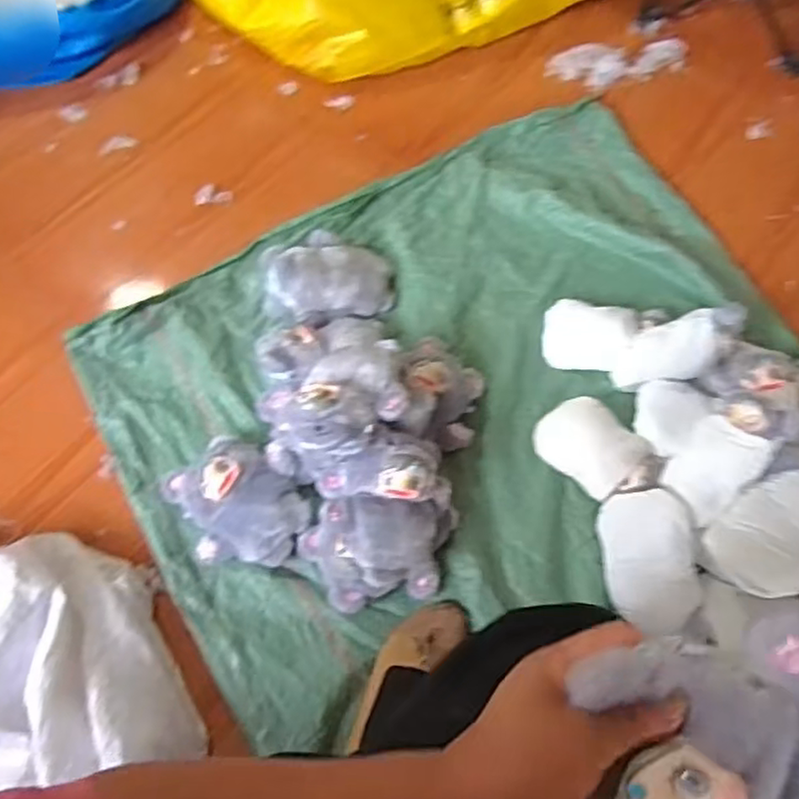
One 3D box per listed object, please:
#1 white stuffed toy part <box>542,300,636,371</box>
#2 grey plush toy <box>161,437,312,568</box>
[{"bbox_3d":[0.288,-0.094,1.013,0.129,0.045,0.093,7,65,4],"label":"white stuffed toy part"},{"bbox_3d":[-0.220,0.143,0.905,0.195,0.057,0.152,41,72,18],"label":"grey plush toy"}]

